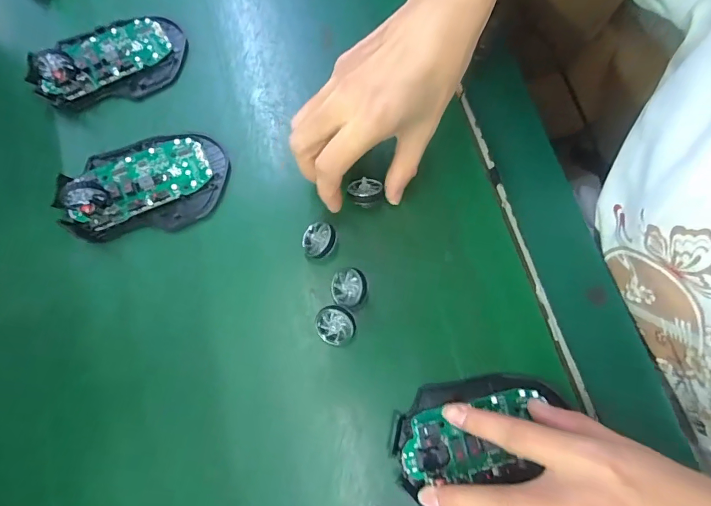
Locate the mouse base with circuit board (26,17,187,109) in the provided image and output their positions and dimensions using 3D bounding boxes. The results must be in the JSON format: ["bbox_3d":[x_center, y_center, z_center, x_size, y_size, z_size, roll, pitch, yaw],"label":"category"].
[{"bbox_3d":[-0.195,-0.156,0.328,0.112,0.027,0.070,-14,74,-4],"label":"mouse base with circuit board"}]

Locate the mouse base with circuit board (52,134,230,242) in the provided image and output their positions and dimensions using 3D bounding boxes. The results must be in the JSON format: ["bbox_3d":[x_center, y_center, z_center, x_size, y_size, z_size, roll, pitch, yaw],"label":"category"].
[{"bbox_3d":[-0.149,-0.053,0.292,0.108,0.034,0.072,-10,74,-3],"label":"mouse base with circuit board"}]

